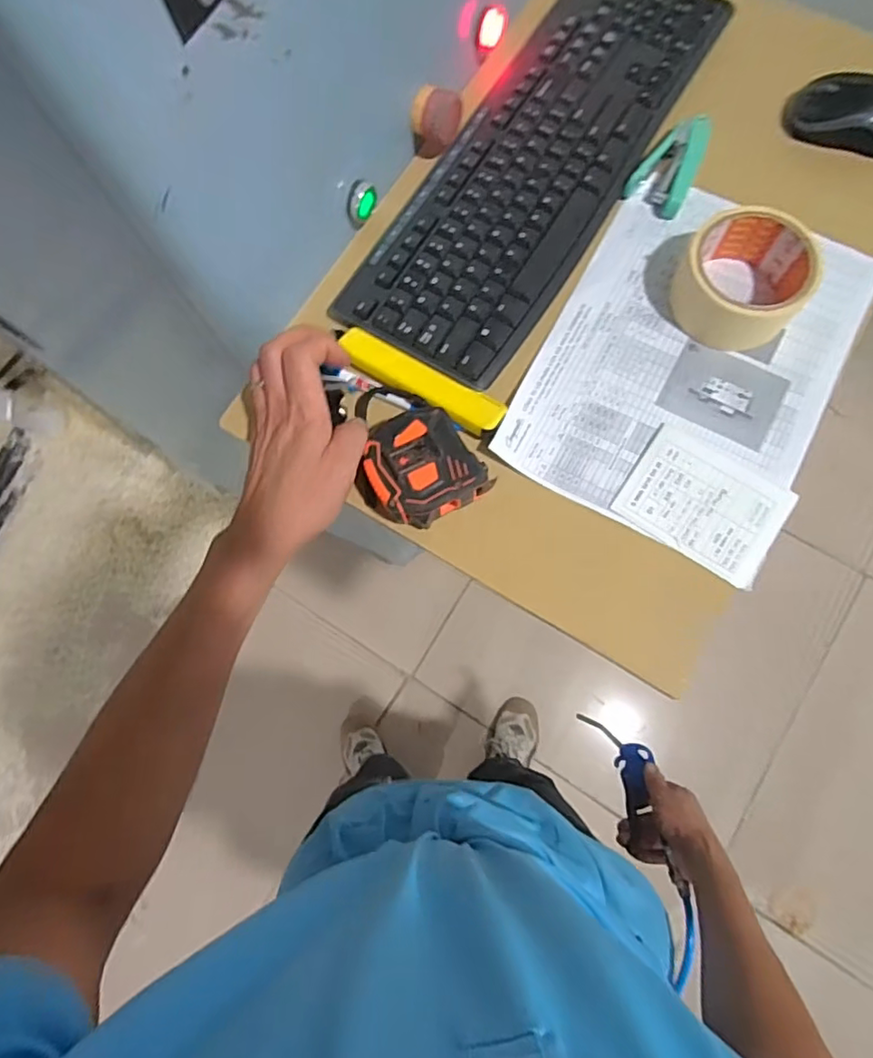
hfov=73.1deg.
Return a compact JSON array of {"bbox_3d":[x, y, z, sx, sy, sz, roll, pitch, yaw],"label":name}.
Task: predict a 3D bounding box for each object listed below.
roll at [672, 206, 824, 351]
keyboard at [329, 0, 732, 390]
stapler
[{"bbox_3d":[0.232,-0.188,0.445,0.091,0.057,0.088,-1,76,3],"label":"roll"},{"bbox_3d":[0.091,-0.313,0.490,0.144,0.017,0.424,32,80,10],"label":"keyboard"},{"bbox_3d":[0.199,-0.299,0.488,0.046,0.027,0.082,37,81,11],"label":"stapler"}]

